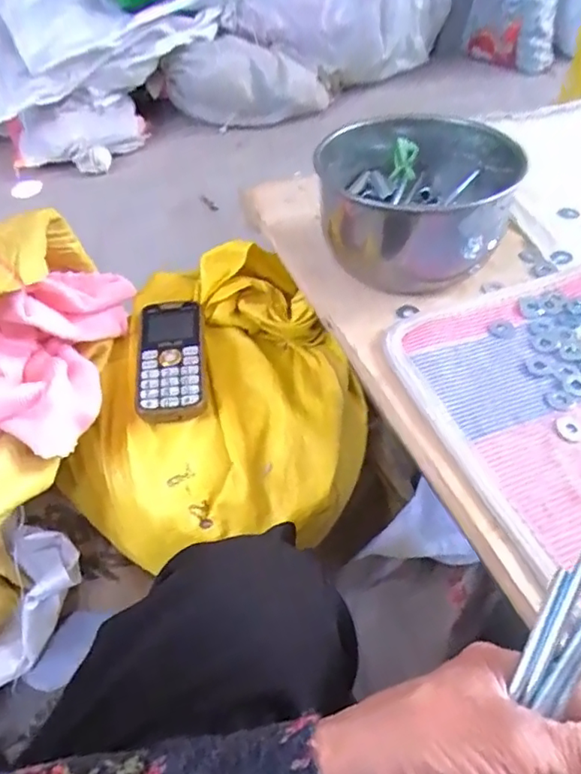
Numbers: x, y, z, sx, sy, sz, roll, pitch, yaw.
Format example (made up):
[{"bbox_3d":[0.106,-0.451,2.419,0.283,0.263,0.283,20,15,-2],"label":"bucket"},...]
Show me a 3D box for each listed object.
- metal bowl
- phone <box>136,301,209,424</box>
[{"bbox_3d":[0.107,-0.165,0.504,0.161,0.087,0.159,-2,47,2],"label":"metal bowl"},{"bbox_3d":[-0.104,-0.028,0.500,0.057,0.015,0.127,-5,59,-8],"label":"phone"}]

